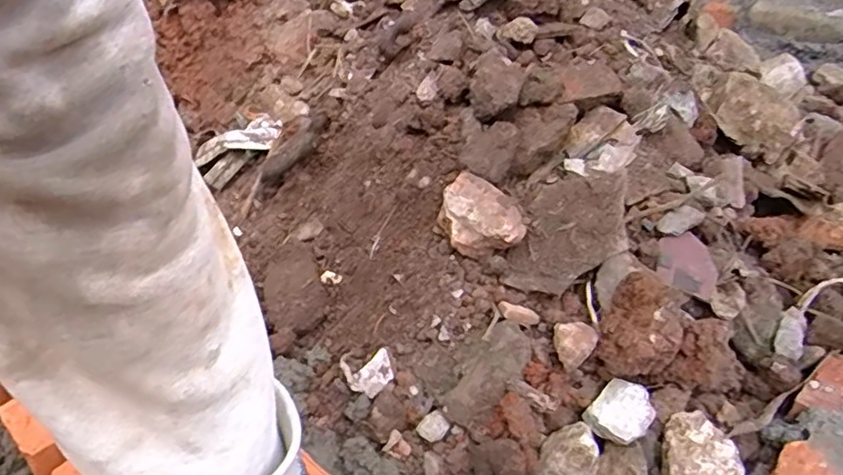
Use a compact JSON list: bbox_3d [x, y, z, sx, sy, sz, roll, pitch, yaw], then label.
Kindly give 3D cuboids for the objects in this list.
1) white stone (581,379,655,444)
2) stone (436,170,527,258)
[{"bbox_3d":[0.156,0.135,0.475,0.049,0.019,0.042,-32,43,-33],"label":"white stone"},{"bbox_3d":[0.054,-0.022,0.558,0.076,0.048,0.063,-2,35,5],"label":"stone"}]

